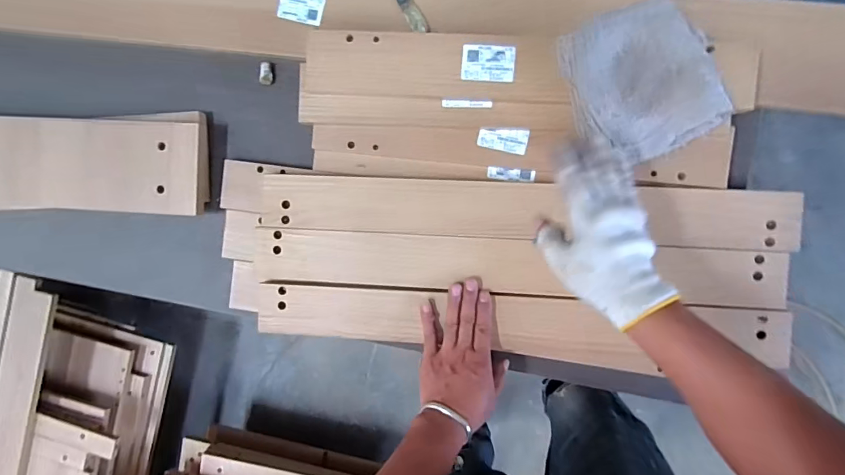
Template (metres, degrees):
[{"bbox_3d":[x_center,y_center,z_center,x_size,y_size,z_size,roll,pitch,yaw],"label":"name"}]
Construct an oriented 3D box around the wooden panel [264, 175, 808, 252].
[{"bbox_3d":[0.115,-0.034,0.562,0.650,0.022,0.070,3,94,7],"label":"wooden panel"}]

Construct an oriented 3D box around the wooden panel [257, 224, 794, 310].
[{"bbox_3d":[0.106,0.034,0.560,0.641,0.018,0.079,3,94,6],"label":"wooden panel"}]

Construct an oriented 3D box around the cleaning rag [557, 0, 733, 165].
[{"bbox_3d":[0.239,-0.171,0.488,0.148,0.044,0.160,-21,91,8],"label":"cleaning rag"}]

